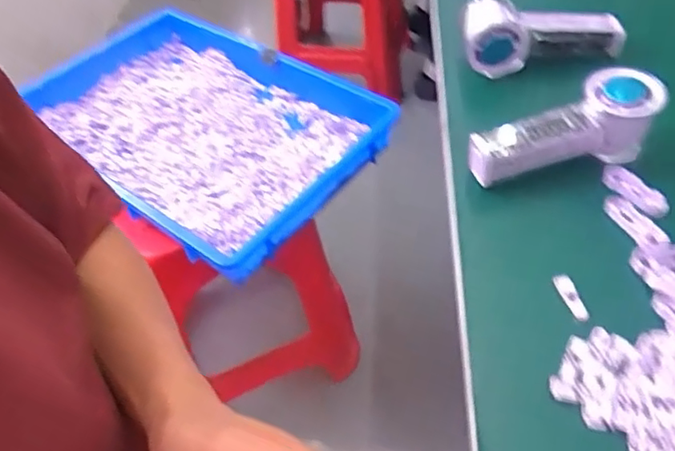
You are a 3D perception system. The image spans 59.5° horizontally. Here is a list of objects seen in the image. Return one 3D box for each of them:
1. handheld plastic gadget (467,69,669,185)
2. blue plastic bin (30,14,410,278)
[{"bbox_3d":[0.188,-0.073,0.489,0.151,0.062,0.058,-22,51,-12],"label":"handheld plastic gadget"},{"bbox_3d":[-0.230,-0.172,0.947,0.559,0.074,0.366,31,60,28],"label":"blue plastic bin"}]

